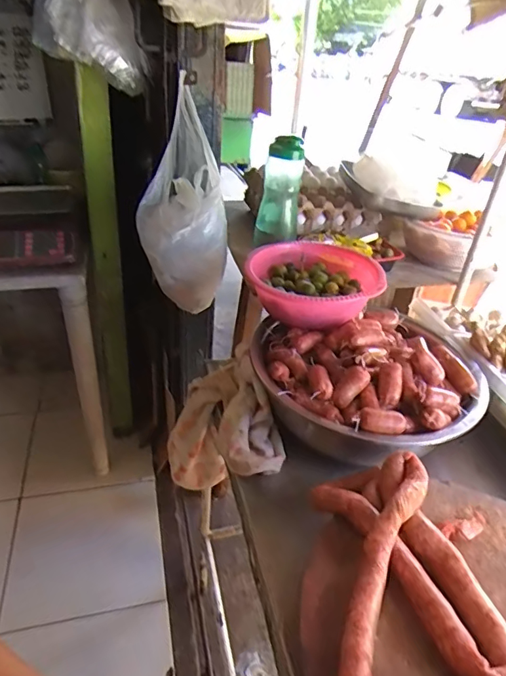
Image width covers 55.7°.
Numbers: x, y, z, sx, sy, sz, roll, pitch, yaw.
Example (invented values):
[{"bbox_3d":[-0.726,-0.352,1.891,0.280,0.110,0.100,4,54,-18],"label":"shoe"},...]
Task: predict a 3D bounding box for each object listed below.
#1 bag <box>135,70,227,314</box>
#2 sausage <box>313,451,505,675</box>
[{"bbox_3d":[-0.154,-0.311,1.054,0.184,0.459,0.133,0,5,-3],"label":"bag"},{"bbox_3d":[0.155,0.246,0.471,0.222,0.049,0.324,-5,34,-14],"label":"sausage"}]

